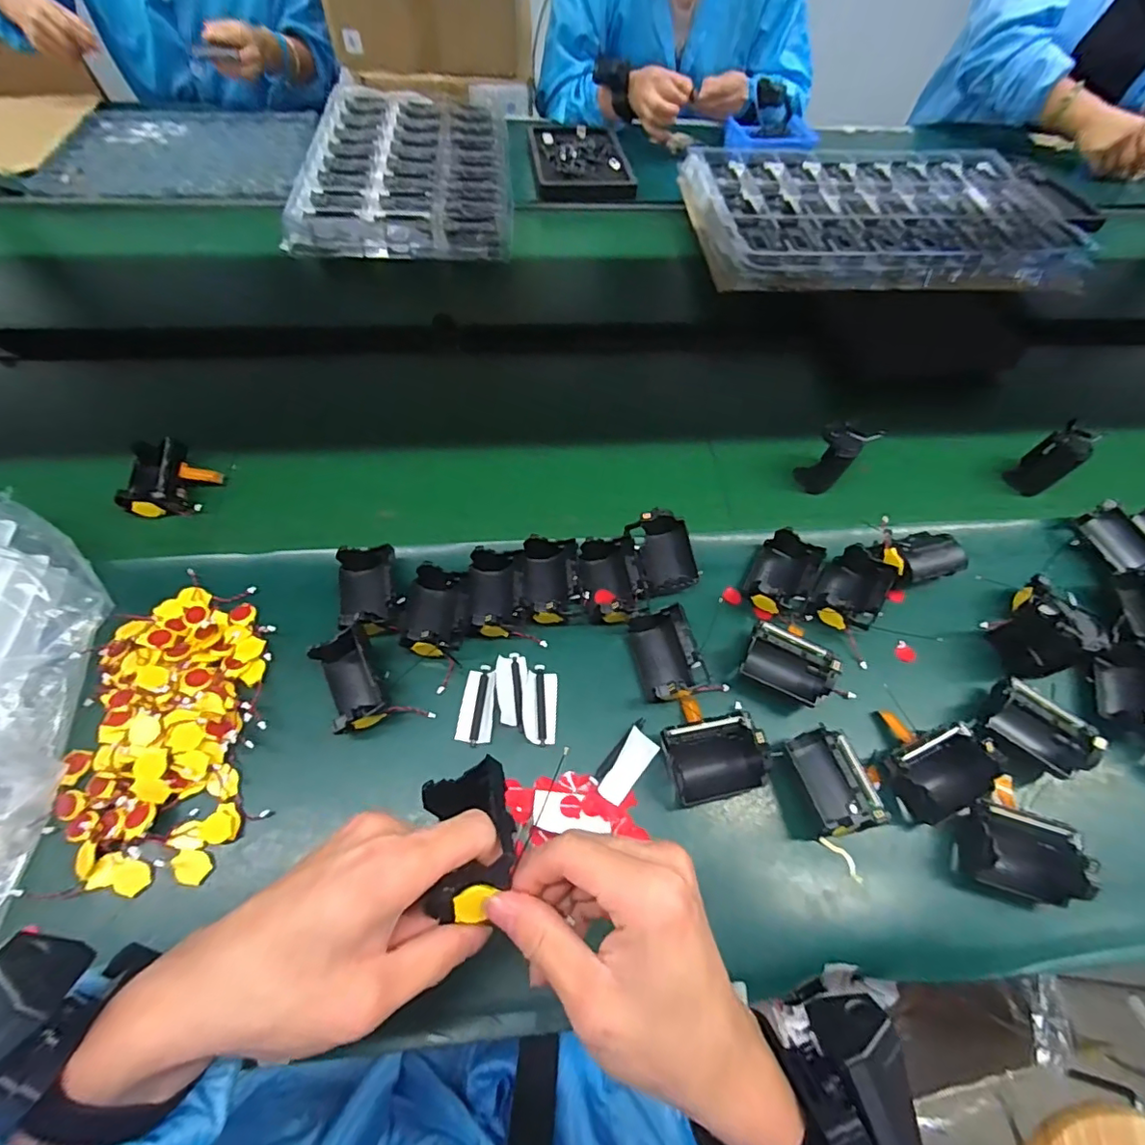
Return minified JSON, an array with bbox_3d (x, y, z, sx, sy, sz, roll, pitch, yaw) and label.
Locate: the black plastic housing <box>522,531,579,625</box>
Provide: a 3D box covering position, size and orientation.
[{"bbox_3d":[-0.019,0.007,0.482,0.046,0.036,0.071,-1,60,-4],"label":"black plastic housing"}]

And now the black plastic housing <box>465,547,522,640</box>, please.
[{"bbox_3d":[-0.066,0.017,0.471,0.045,0.034,0.071,-2,60,-5],"label":"black plastic housing"}]

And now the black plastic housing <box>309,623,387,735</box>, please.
[{"bbox_3d":[-0.168,0.083,0.419,0.040,0.035,0.068,-24,64,-17],"label":"black plastic housing"}]

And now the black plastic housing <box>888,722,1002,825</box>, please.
[{"bbox_3d":[0.285,0.153,0.421,0.070,0.036,0.056,-17,62,-13],"label":"black plastic housing"}]

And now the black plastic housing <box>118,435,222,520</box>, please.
[{"bbox_3d":[-0.386,-0.093,0.527,0.074,0.041,0.074,-10,61,-9],"label":"black plastic housing"}]

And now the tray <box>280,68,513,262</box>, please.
[{"bbox_3d":[-0.253,-0.656,0.855,0.310,0.031,0.507,-1,62,-3],"label":"tray"}]

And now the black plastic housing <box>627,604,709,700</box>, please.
[{"bbox_3d":[0.079,0.068,0.456,0.048,0.035,0.068,-11,61,-10],"label":"black plastic housing"}]

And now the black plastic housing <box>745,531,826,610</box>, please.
[{"bbox_3d":[0.192,0.001,0.498,0.051,0.033,0.074,27,61,12],"label":"black plastic housing"}]

